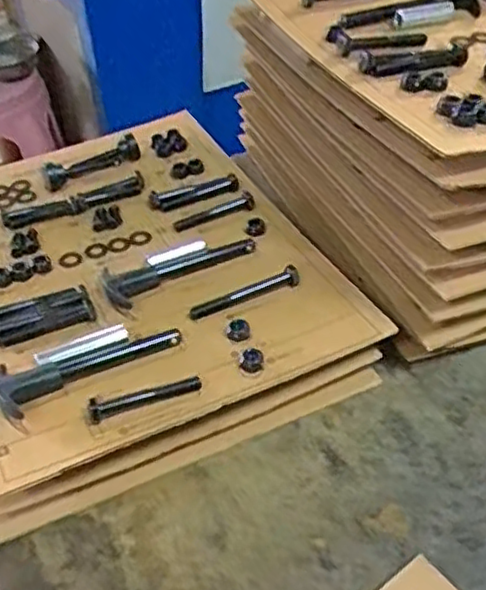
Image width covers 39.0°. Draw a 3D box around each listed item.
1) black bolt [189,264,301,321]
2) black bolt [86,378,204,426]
[{"bbox_3d":[0.002,-0.002,0.529,0.091,0.011,0.013,-17,44,-16],"label":"black bolt"},{"bbox_3d":[-0.064,0.066,0.453,0.075,0.013,0.014,-19,45,-18],"label":"black bolt"}]

